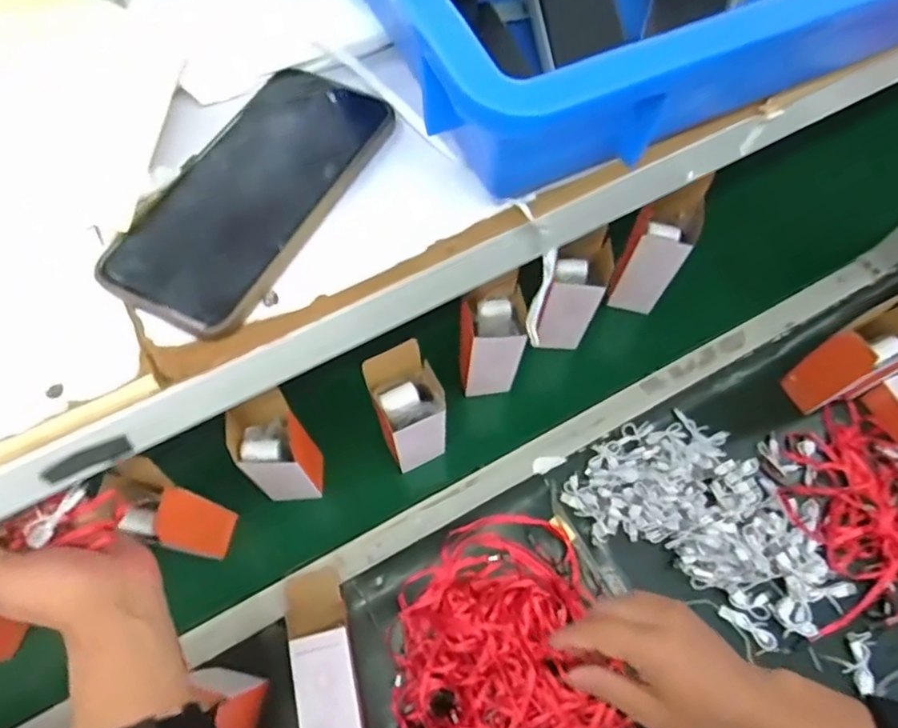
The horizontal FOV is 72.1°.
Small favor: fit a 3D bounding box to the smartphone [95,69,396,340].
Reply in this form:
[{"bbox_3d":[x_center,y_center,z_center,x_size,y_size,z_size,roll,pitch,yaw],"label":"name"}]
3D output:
[{"bbox_3d":[-0.096,-0.088,0.306,0.078,0.007,0.158,24,67,9],"label":"smartphone"}]

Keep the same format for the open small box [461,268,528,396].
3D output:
[{"bbox_3d":[0.051,-0.025,0.767,0.071,0.179,0.069,-6,66,-4],"label":"open small box"}]

